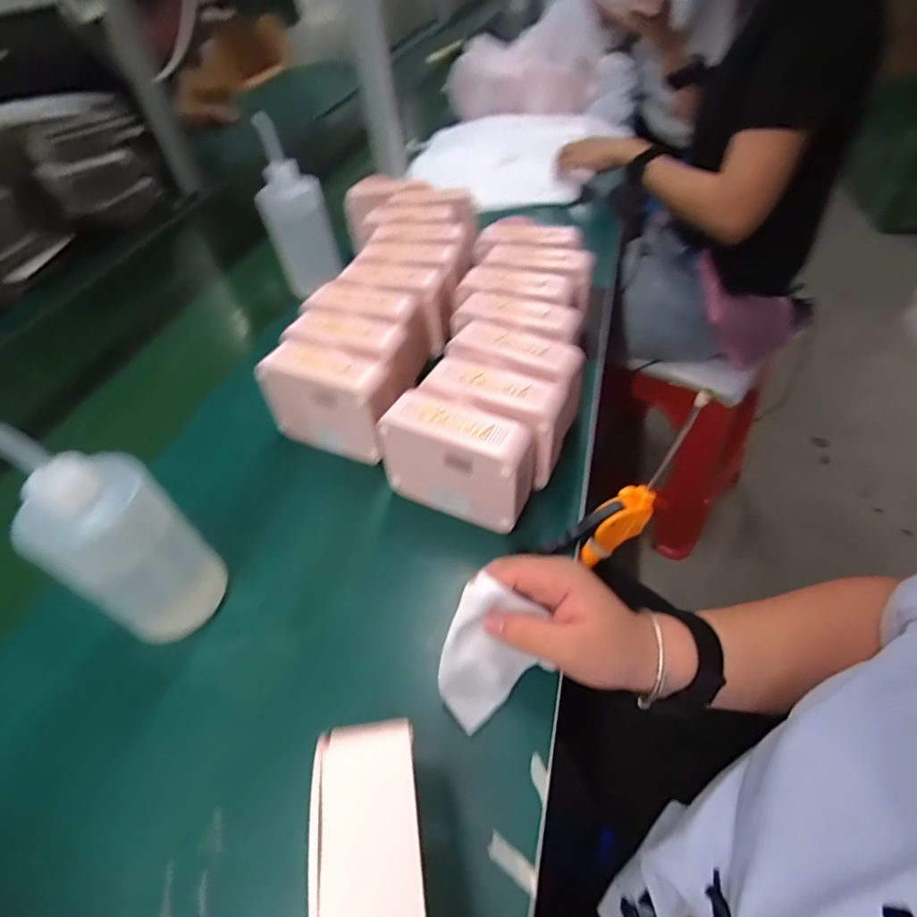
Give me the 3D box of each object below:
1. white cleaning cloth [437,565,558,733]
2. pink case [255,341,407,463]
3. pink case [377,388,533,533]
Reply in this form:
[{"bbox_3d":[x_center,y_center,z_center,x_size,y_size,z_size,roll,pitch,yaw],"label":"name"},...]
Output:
[{"bbox_3d":[0.018,0.127,0.339,0.077,0.080,0.051,-33,53,-21],"label":"white cleaning cloth"},{"bbox_3d":[-0.126,-0.058,0.506,0.139,0.097,0.050,15,52,19],"label":"pink case"},{"bbox_3d":[0.000,0.001,0.444,0.130,0.097,0.053,18,53,21],"label":"pink case"}]

